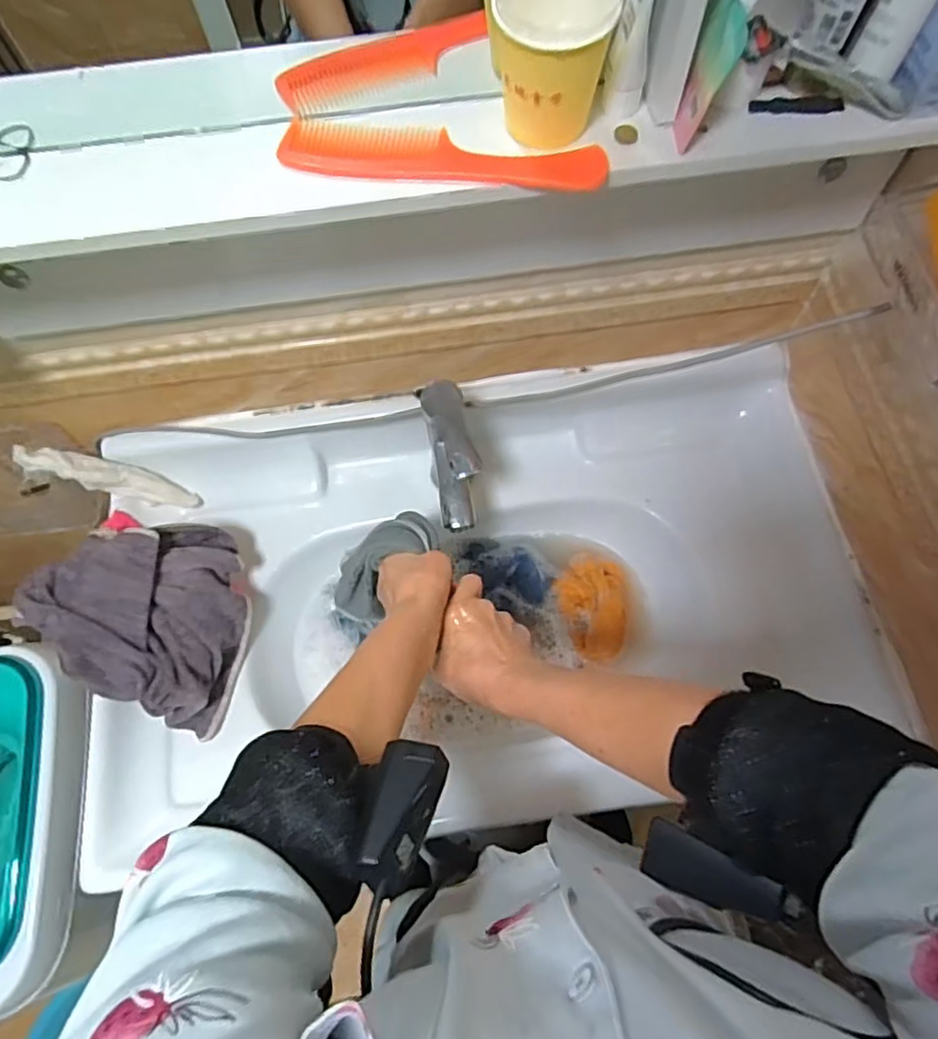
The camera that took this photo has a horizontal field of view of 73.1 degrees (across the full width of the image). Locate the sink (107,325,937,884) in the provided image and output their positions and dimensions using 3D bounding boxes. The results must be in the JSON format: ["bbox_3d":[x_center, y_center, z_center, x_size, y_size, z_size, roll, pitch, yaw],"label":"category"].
[{"bbox_3d":[0.014,0.082,0.729,0.796,0.147,0.455,-7,68,-1],"label":"sink"}]

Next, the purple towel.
[{"bbox_3d":[-0.342,0.099,0.664,0.181,0.129,0.204,10,69,6],"label":"purple towel"}]

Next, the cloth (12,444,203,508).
[{"bbox_3d":[-0.409,-0.047,0.727,0.189,0.026,0.036,18,65,-29],"label":"cloth"}]

